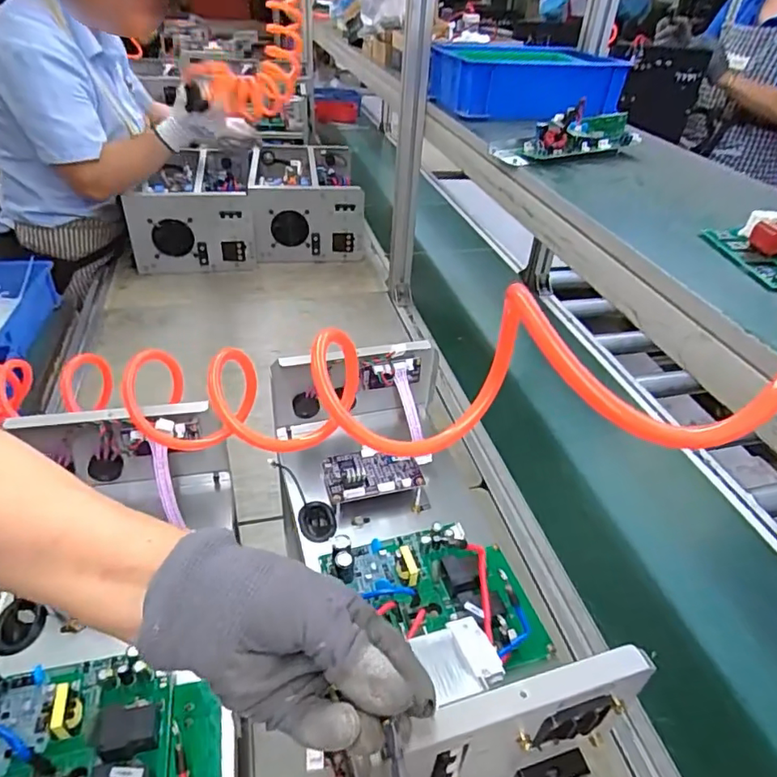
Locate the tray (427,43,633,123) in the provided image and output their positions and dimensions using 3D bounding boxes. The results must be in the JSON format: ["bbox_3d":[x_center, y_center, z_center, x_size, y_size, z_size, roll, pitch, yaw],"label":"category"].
[{"bbox_3d":[0.231,-0.540,0.963,0.279,0.091,0.198,-9,39,-17],"label":"tray"}]

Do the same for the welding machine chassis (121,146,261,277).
[{"bbox_3d":[-0.473,-0.446,1.366,0.279,0.176,0.354,-5,38,-12],"label":"welding machine chassis"}]

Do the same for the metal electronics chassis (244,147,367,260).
[{"bbox_3d":[-0.219,-0.502,1.447,0.260,0.175,0.412,-3,38,-10],"label":"metal electronics chassis"}]

